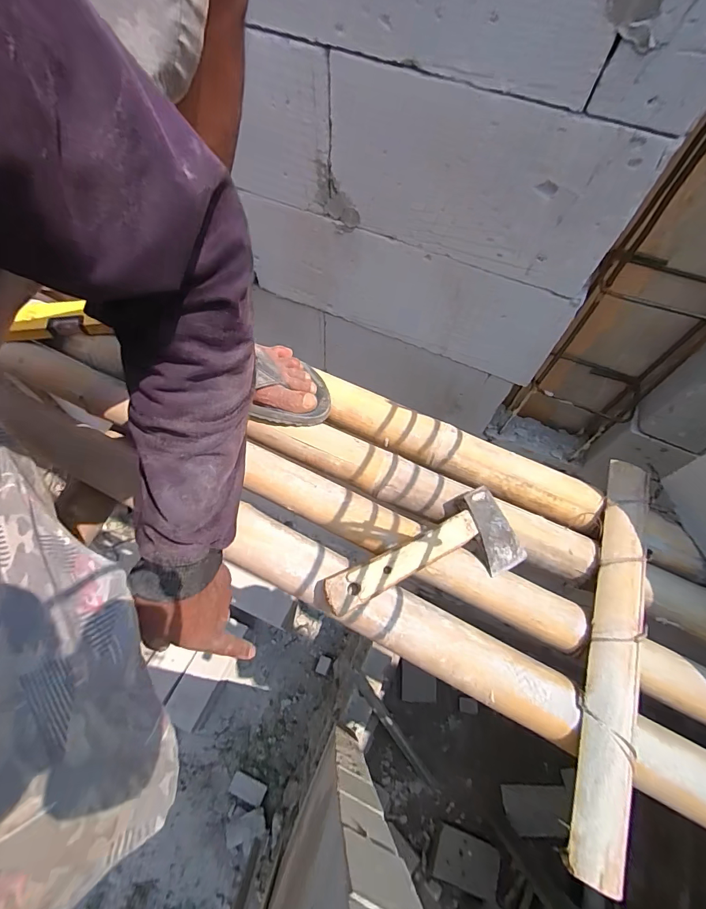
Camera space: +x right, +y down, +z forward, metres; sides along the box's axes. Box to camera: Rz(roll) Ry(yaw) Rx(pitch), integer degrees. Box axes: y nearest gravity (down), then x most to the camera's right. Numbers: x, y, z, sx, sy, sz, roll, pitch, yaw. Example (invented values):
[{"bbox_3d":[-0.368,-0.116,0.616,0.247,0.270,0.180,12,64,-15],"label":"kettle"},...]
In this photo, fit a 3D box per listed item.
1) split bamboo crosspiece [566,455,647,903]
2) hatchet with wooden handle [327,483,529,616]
[{"bbox_3d":[0.283,0.190,0.435,0.047,0.021,0.421,21,62,8],"label":"split bamboo crosspiece"},{"bbox_3d":[0.083,0.126,0.449,0.230,0.038,0.091,-26,66,-17],"label":"hatchet with wooden handle"}]

